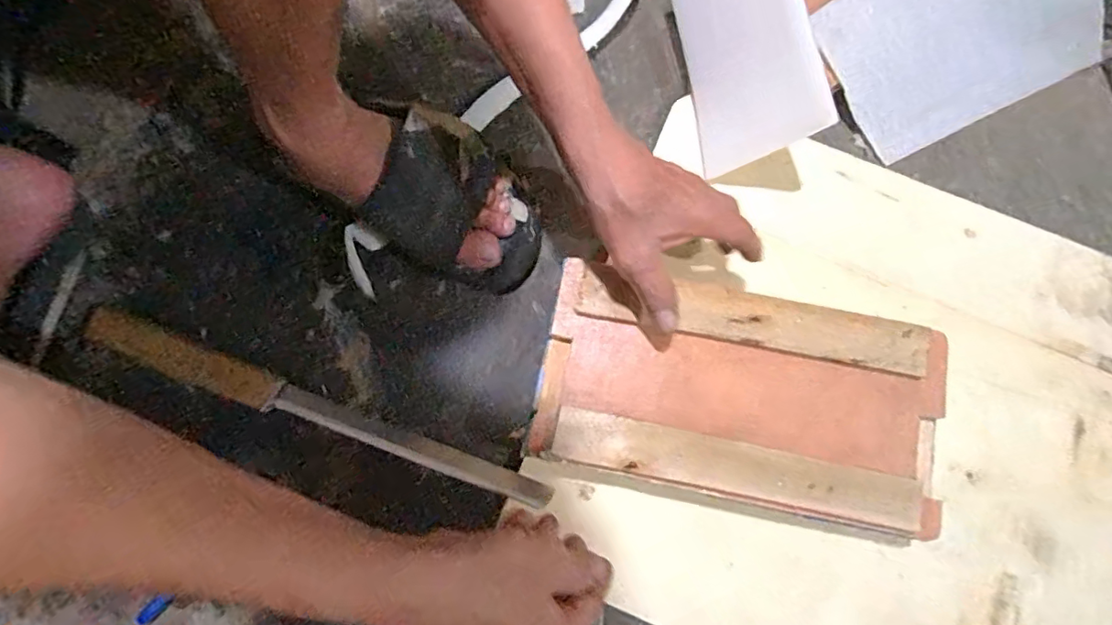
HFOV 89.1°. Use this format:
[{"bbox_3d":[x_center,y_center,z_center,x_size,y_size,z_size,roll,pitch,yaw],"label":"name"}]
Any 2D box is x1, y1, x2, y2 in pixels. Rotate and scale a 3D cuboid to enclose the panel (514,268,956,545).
[{"bbox_3d":[0.132,0.063,0.405,0.283,0.022,0.147,12,78,2],"label":"panel"}]

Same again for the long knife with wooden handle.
[{"bbox_3d":[-0.191,0.078,0.449,0.387,0.024,0.029,21,78,4],"label":"long knife with wooden handle"}]

